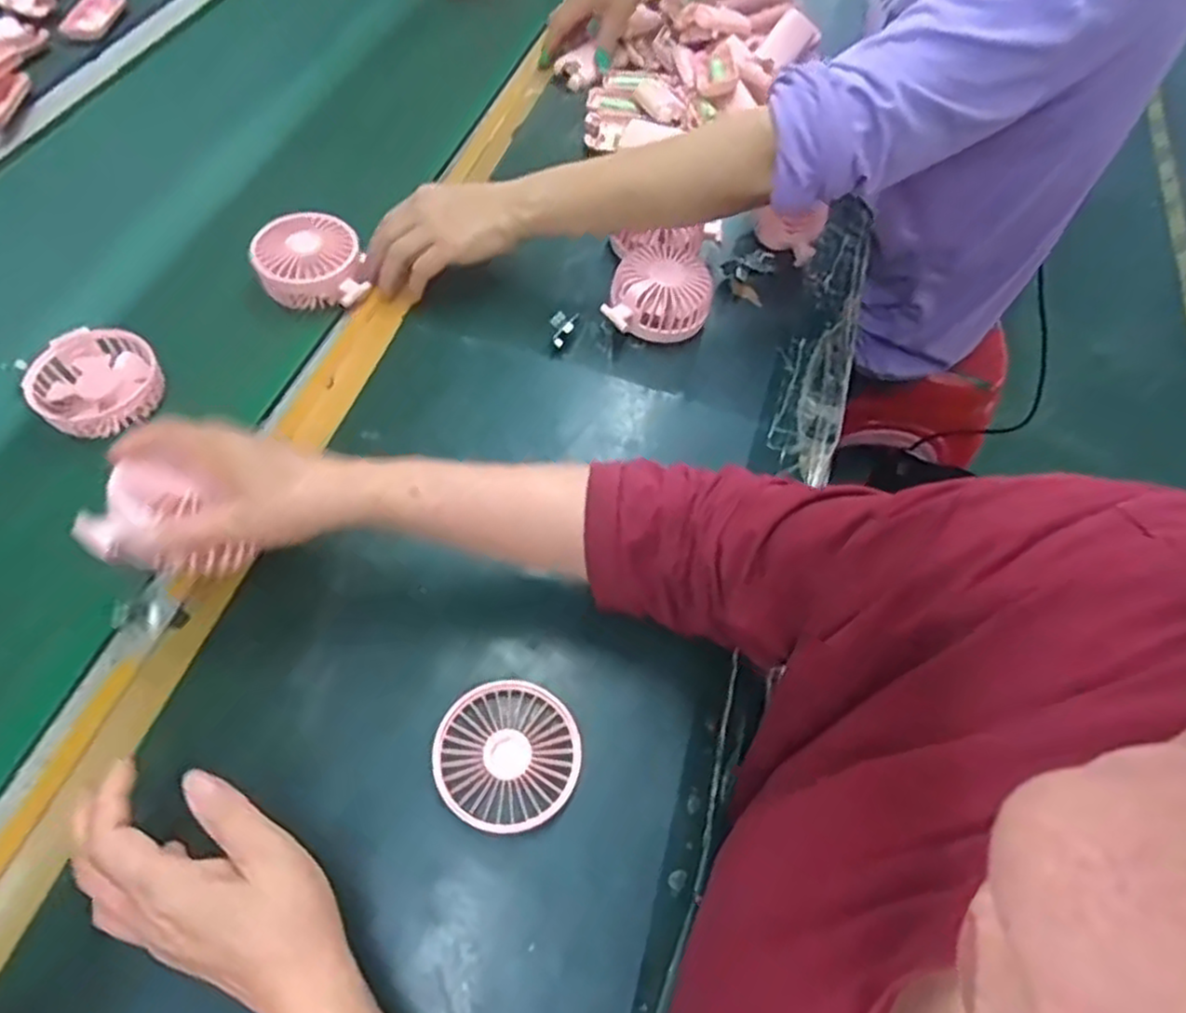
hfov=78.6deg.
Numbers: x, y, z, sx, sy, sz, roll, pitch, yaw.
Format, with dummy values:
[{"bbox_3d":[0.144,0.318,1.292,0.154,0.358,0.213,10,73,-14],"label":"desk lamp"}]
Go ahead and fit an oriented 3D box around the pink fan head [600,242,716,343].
[{"bbox_3d":[0.062,-0.189,0.645,0.087,0.047,0.100,21,59,8],"label":"pink fan head"}]

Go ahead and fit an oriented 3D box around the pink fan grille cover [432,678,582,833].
[{"bbox_3d":[-0.054,0.155,0.456,0.088,0.007,0.088,30,61,13],"label":"pink fan grille cover"}]

